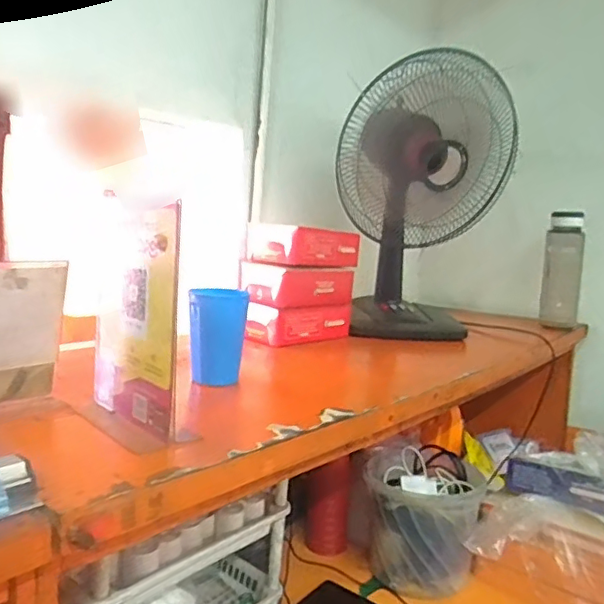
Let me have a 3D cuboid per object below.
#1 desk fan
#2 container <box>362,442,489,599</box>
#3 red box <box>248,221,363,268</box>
[{"bbox_3d":[0.216,-0.154,1.068,0.303,0.449,0.240,3,7,3],"label":"desk fan"},{"bbox_3d":[0.203,0.375,1.017,0.207,0.179,0.196,3,7,0],"label":"container"},{"bbox_3d":[0.002,-0.095,0.977,0.116,0.059,0.175,8,9,40],"label":"red box"}]

